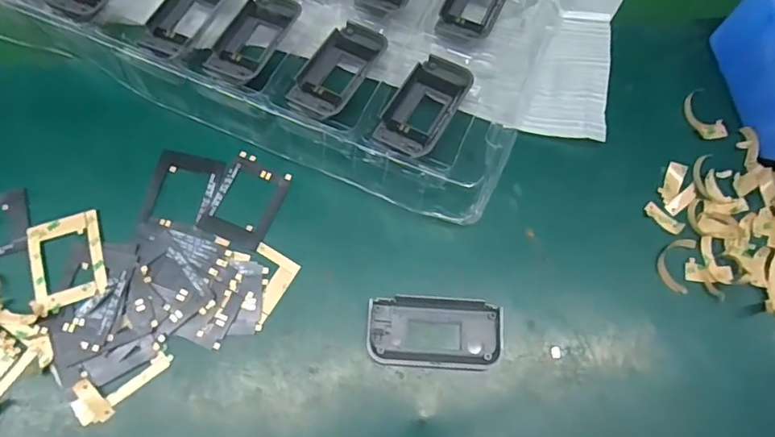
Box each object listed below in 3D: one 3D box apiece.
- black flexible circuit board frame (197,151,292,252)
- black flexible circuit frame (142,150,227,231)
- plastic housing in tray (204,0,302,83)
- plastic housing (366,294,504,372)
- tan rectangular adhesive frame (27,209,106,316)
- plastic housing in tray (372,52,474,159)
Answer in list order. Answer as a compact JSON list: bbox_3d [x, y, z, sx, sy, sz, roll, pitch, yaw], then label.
[{"bbox_3d":[-0.086,-0.012,0.323,0.039,0.004,0.055,22,72,5],"label":"black flexible circuit board frame"},{"bbox_3d":[-0.124,-0.017,0.321,0.040,0.004,0.052,8,72,0],"label":"black flexible circuit frame"},{"bbox_3d":[-0.086,-0.122,0.346,0.039,0.008,0.076,23,72,5],"label":"plastic housing in tray"},{"bbox_3d":[0.027,0.065,0.300,0.075,0.008,0.039,3,72,-2],"label":"plastic housing"},{"bbox_3d":[-0.185,0.023,0.303,0.040,0.004,0.053,-18,73,-8],"label":"tan rectangular adhesive frame"},{"bbox_3d":[0.024,-0.071,0.327,0.038,0.012,0.077,29,73,7],"label":"plastic housing in tray"}]

